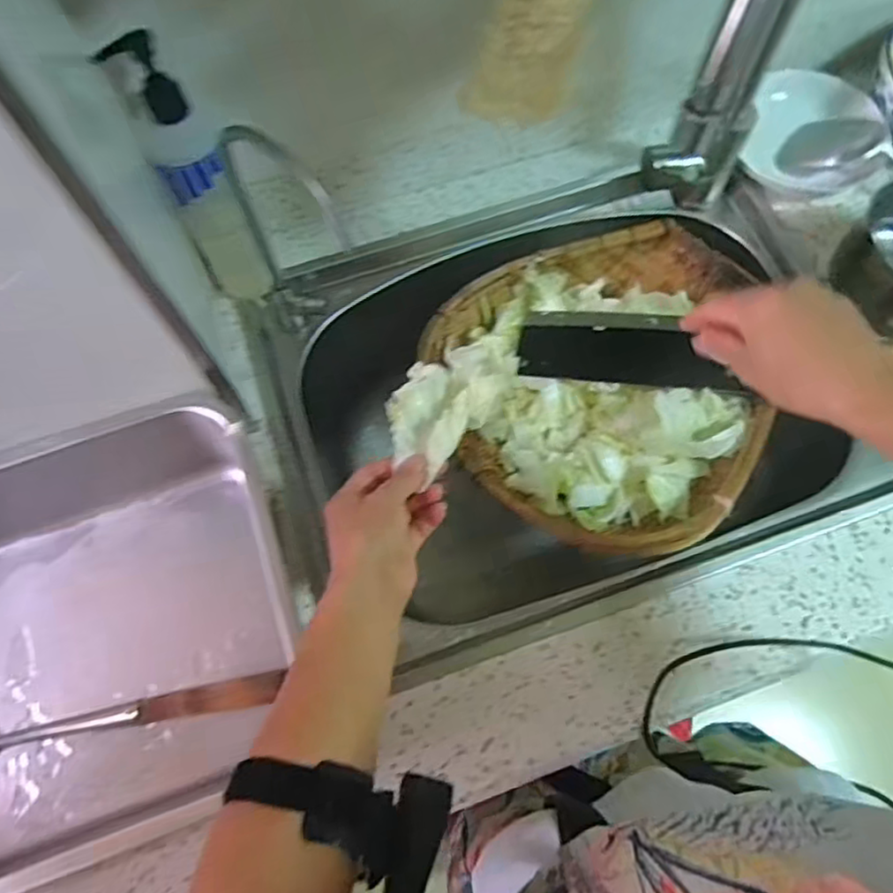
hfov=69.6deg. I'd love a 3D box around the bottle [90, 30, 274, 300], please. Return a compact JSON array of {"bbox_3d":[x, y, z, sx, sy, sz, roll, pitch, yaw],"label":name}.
[{"bbox_3d":[-0.210,-0.218,0.556,0.064,0.231,0.093,-31,72,-9],"label":"bottle"}]

